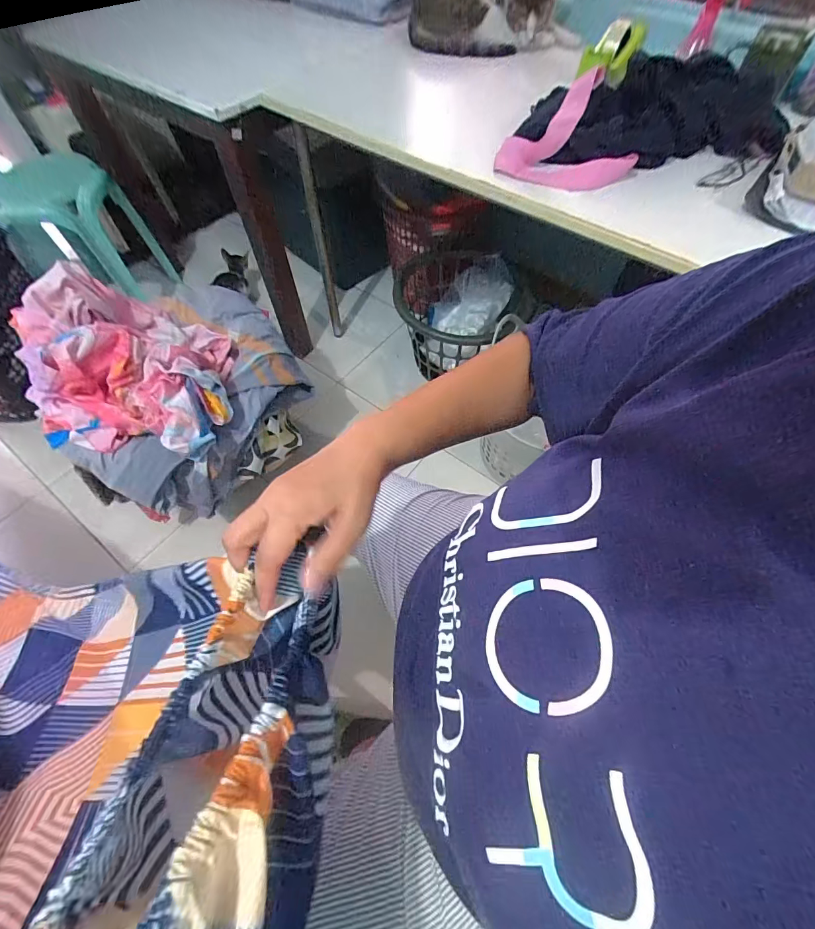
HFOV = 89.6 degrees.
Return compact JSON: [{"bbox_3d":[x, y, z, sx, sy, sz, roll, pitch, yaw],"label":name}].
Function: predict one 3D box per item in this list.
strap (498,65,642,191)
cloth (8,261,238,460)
[{"bbox_3d":[0.266,-0.559,0.683,0.214,0.092,0.188,8,61,5],"label":"strap"},{"bbox_3d":[-0.535,-0.212,0.806,0.356,0.179,0.328,6,61,4],"label":"cloth"}]

